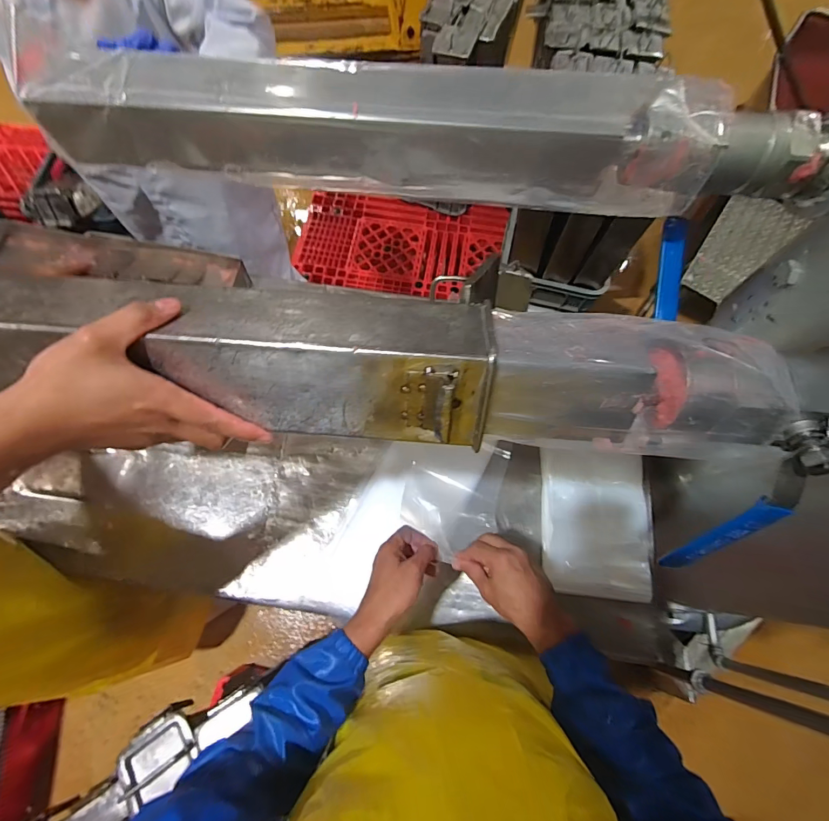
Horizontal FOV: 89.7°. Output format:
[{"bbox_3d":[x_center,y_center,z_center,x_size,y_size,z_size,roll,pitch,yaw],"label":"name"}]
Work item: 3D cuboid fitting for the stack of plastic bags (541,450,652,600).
[{"bbox_3d":[0.344,0.206,0.792,0.197,0.053,0.281,5,70,0],"label":"stack of plastic bags"}]

